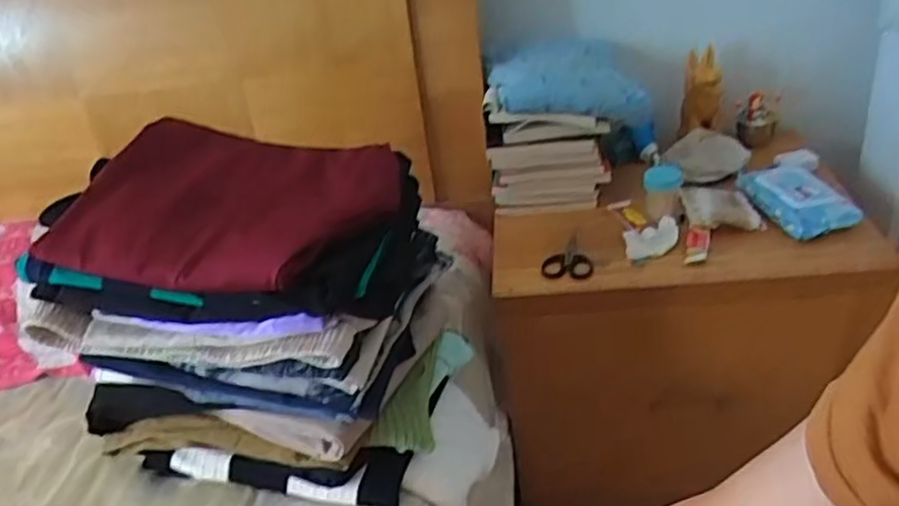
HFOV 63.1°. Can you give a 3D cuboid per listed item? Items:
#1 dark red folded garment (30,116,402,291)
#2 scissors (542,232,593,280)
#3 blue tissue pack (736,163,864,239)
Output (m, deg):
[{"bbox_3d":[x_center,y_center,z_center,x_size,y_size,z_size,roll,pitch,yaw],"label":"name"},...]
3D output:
[{"bbox_3d":[-0.197,-0.055,0.668,0.277,0.055,0.211,-1,32,12],"label":"dark red folded garment"},{"bbox_3d":[0.153,0.003,0.954,0.064,0.013,0.105,-3,32,10],"label":"scissors"},{"bbox_3d":[0.450,-0.075,0.957,0.096,0.038,0.147,-13,32,-7],"label":"blue tissue pack"}]

